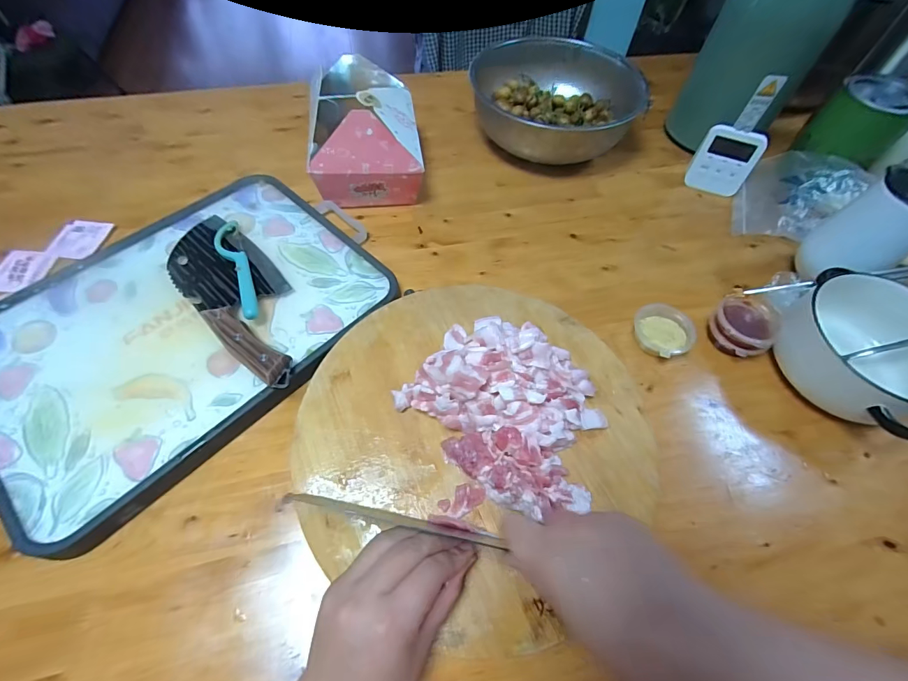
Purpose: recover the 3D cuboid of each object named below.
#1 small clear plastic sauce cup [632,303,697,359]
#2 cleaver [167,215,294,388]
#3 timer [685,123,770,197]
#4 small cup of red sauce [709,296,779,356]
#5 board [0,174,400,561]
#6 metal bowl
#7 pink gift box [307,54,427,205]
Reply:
[{"bbox_3d":[0.230,-0.010,0.443,0.055,0.024,0.059,1,60,-2],"label":"small clear plastic sauce cup"},{"bbox_3d":[-0.232,-0.058,0.430,0.254,0.026,0.092,40,66,19],"label":"cleaver"},{"bbox_3d":[0.377,-0.249,0.559,0.075,0.081,0.011,20,41,8],"label":"timer"},{"bbox_3d":[0.318,-0.016,0.439,0.069,0.037,0.061,-24,64,-15],"label":"small cup of red sauce"},{"bbox_3d":[-0.287,-0.035,0.421,0.296,0.028,0.389,39,65,20],"label":"board"},{"bbox_3d":[0.149,-0.385,0.620,0.227,0.086,0.249,-1,60,-3],"label":"metal bowl"},{"bbox_3d":[-0.112,-0.275,0.530,0.127,0.116,0.173,-3,61,-4],"label":"pink gift box"}]

